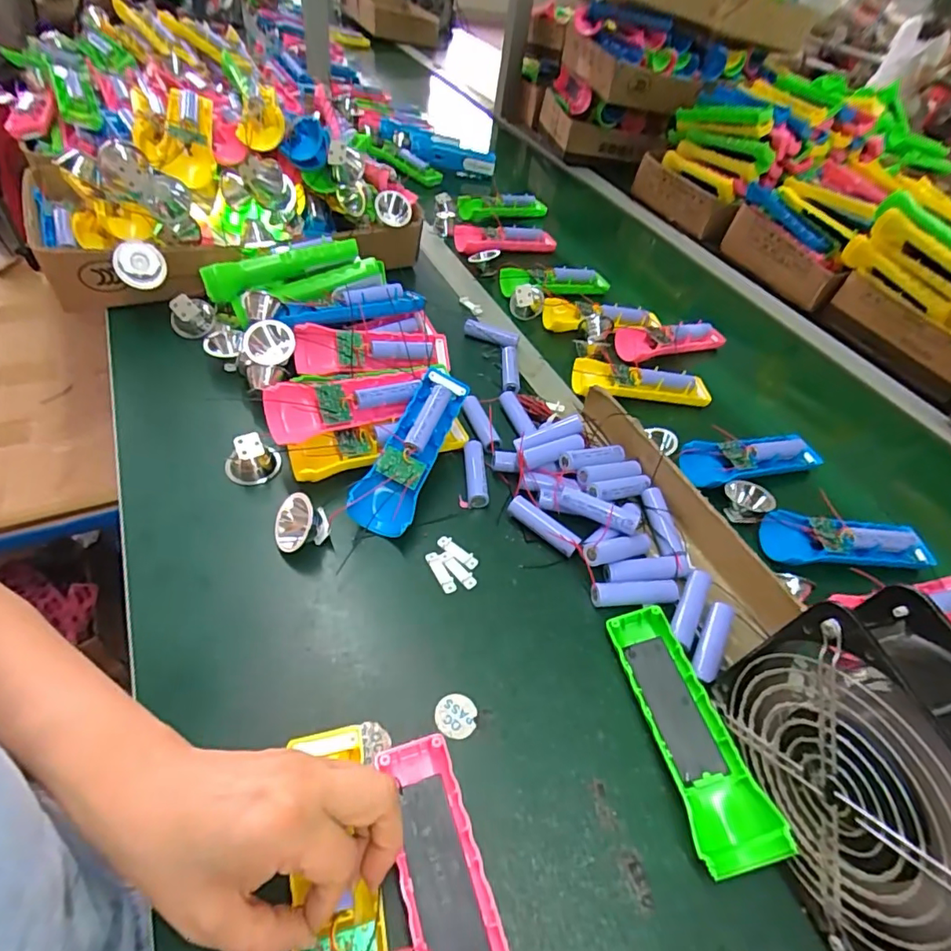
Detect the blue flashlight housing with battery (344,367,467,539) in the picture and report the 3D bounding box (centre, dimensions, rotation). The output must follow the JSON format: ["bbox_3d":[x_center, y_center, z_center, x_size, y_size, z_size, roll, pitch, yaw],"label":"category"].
[{"bbox_3d":[-0.051,-0.024,0.445,0.047,0.034,0.159,20,68,11],"label":"blue flashlight housing with battery"}]

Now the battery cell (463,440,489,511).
[{"bbox_3d":[0.000,-0.001,0.474,0.018,0.022,0.065,1,48,-9],"label":"battery cell"}]

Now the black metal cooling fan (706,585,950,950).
[{"bbox_3d":[0.206,0.156,0.269,0.062,0.145,0.148,-8,50,-15],"label":"black metal cooling fan"}]

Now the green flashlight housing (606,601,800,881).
[{"bbox_3d":[0.136,0.162,0.341,0.049,0.025,0.155,-6,51,-11],"label":"green flashlight housing"}]

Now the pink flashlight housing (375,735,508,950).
[{"bbox_3d":[-0.015,0.221,0.268,0.047,0.025,0.155,-14,53,-17],"label":"pink flashlight housing"}]

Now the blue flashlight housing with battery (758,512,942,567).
[{"bbox_3d":[0.331,0.060,0.468,0.147,0.028,0.043,4,47,-6],"label":"blue flashlight housing with battery"}]

